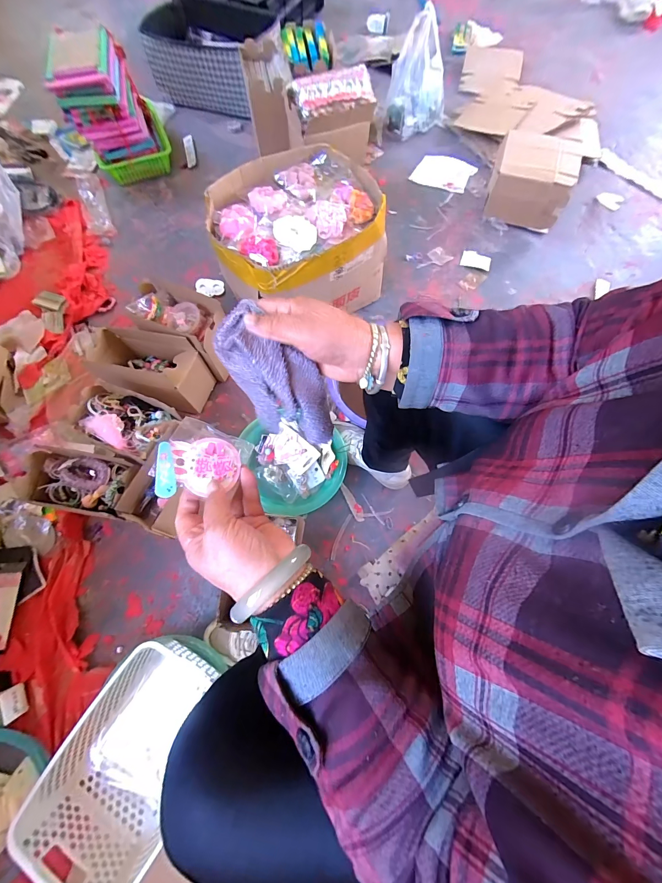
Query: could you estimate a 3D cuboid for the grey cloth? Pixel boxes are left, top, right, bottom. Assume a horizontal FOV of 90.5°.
[{"bbox_3d":[-0.055,-0.059,0.325,0.117,0.113,0.059,31,71,11],"label":"grey cloth"}]

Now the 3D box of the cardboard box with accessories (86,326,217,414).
[{"bbox_3d":[-0.414,-0.164,0.778,0.211,0.175,0.114,8,69,2],"label":"cardboard box with accessories"}]

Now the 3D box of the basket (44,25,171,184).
[{"bbox_3d":[-0.723,-1.110,1.092,0.253,0.289,0.301,-16,69,-7],"label":"basket"}]

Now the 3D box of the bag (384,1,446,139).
[{"bbox_3d":[0.321,-1.317,1.193,0.213,0.239,0.190,28,71,10],"label":"bag"}]

